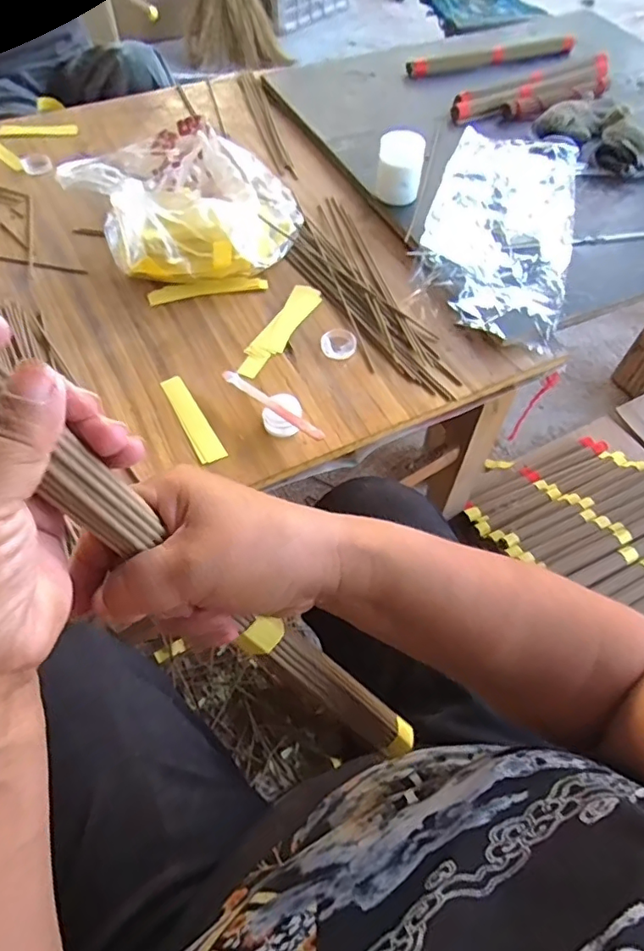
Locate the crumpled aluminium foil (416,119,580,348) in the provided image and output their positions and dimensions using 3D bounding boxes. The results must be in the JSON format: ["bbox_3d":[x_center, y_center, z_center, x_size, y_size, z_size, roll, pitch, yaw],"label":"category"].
[{"bbox_3d":[0.229,-0.324,0.686,0.173,0.030,0.393,16,59,8],"label":"crumpled aluminium foil"}]

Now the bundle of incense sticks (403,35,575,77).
[{"bbox_3d":[0.311,-0.748,0.964,0.348,0.019,0.033,-20,60,-14],"label":"bundle of incense sticks"}]

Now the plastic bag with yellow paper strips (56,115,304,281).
[{"bbox_3d":[-0.158,-0.343,0.667,0.239,0.087,0.258,-35,65,-21],"label":"plastic bag with yellow paper strips"}]

